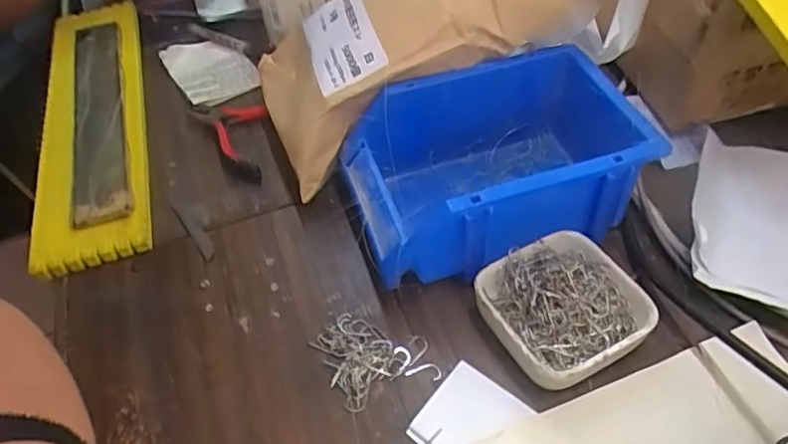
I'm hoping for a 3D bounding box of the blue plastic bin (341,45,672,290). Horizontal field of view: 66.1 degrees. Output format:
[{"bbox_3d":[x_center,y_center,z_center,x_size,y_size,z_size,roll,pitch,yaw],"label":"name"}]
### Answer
[{"bbox_3d":[0.067,-0.036,0.406,0.193,0.080,0.123,-15,49,-8],"label":"blue plastic bin"}]

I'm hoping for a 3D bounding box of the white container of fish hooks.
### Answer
[{"bbox_3d":[0.098,0.053,0.355,0.085,0.030,0.083,-23,50,-15],"label":"white container of fish hooks"}]

